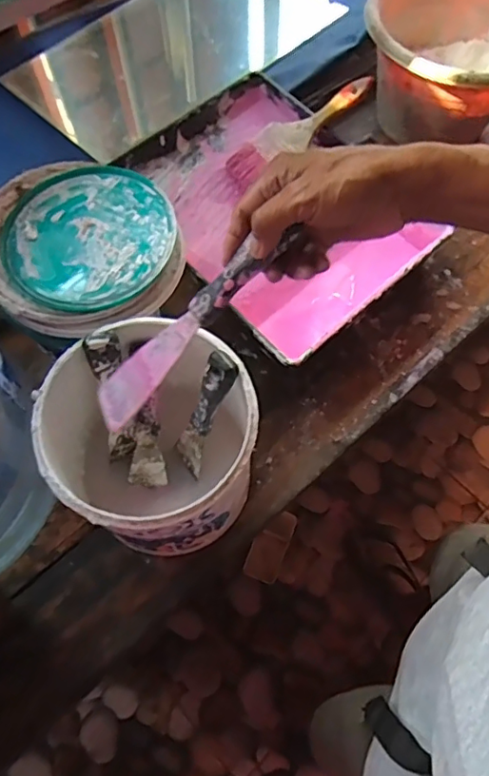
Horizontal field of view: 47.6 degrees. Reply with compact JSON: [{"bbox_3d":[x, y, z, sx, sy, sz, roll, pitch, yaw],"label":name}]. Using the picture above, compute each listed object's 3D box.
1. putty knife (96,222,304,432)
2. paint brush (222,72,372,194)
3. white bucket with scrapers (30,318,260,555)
[{"bbox_3d":[-0.044,-0.042,0.402,0.190,0.012,0.042,-43,69,21],"label":"putty knife"},{"bbox_3d":[0.067,-0.334,0.715,0.204,0.016,0.059,-31,69,6],"label":"paint brush"},{"bbox_3d":[-0.090,0.049,0.518,0.191,0.159,0.184,0,66,-1],"label":"white bucket with scrapers"}]

